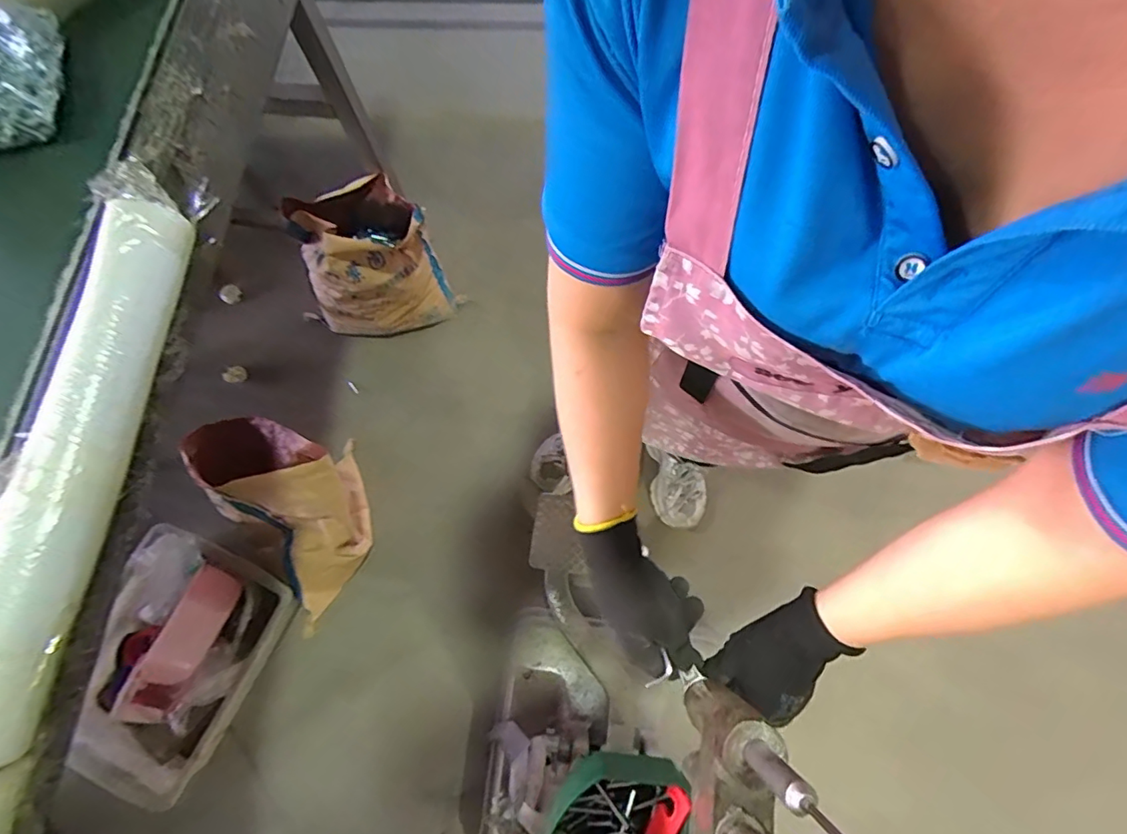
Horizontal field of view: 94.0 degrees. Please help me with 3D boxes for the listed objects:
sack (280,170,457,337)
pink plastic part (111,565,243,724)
[{"bbox_3d":[-0.436,-0.319,1.225,0.286,0.414,0.189,-40,76,-13],"label":"sack"},{"bbox_3d":[-0.756,0.448,1.044,0.098,0.122,0.281,22,73,7],"label":"pink plastic part"}]

